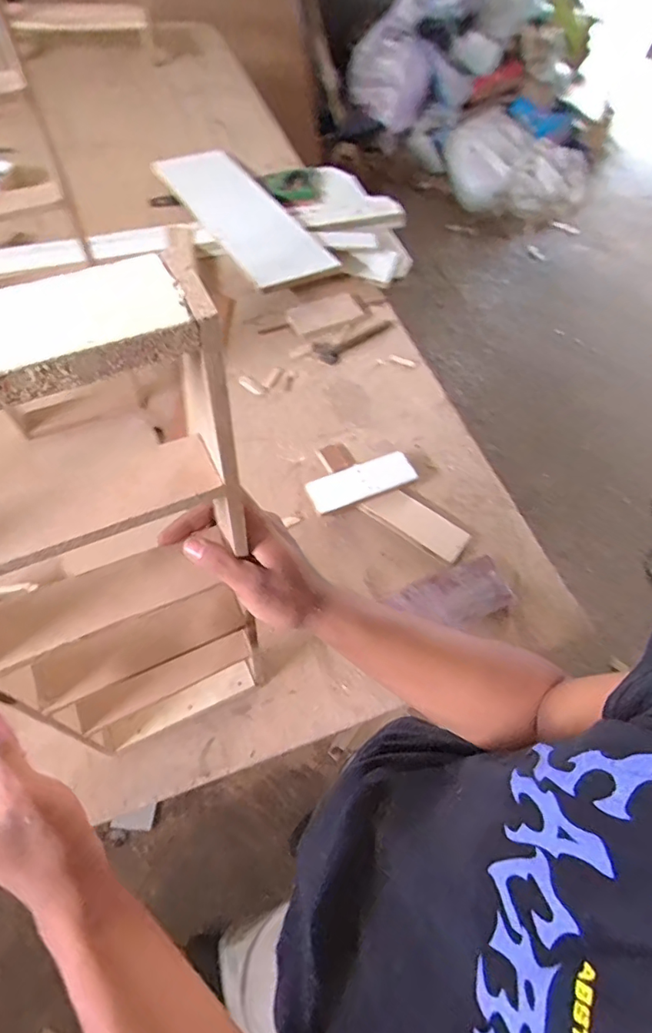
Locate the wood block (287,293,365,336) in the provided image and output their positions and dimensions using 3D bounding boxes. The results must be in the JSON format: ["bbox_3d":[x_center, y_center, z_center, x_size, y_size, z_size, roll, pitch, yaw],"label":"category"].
[{"bbox_3d":[-0.001,-0.440,1.135,0.158,0.016,0.085,-24,64,-17],"label":"wood block"}]

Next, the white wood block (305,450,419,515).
[{"bbox_3d":[0.060,-0.061,0.889,0.181,0.013,0.065,-19,62,-14],"label":"white wood block"}]

